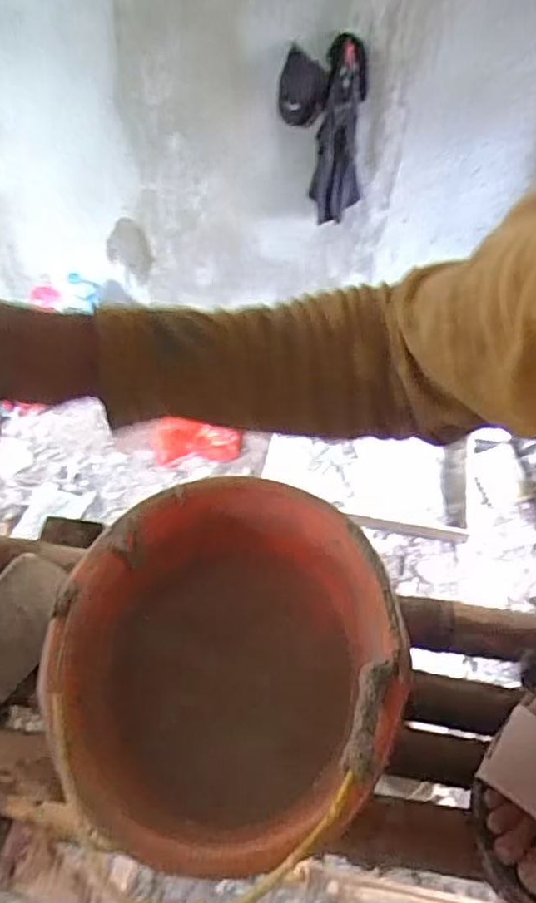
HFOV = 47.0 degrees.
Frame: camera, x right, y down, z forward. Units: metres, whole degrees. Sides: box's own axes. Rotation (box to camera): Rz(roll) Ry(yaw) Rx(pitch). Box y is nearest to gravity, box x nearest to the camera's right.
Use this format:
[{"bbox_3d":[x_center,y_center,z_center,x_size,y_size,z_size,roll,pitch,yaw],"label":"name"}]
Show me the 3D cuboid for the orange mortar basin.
[{"bbox_3d":[-0.028,0.162,0.487,0.254,0.131,0.289,13,52,9],"label":"orange mortar basin"}]

